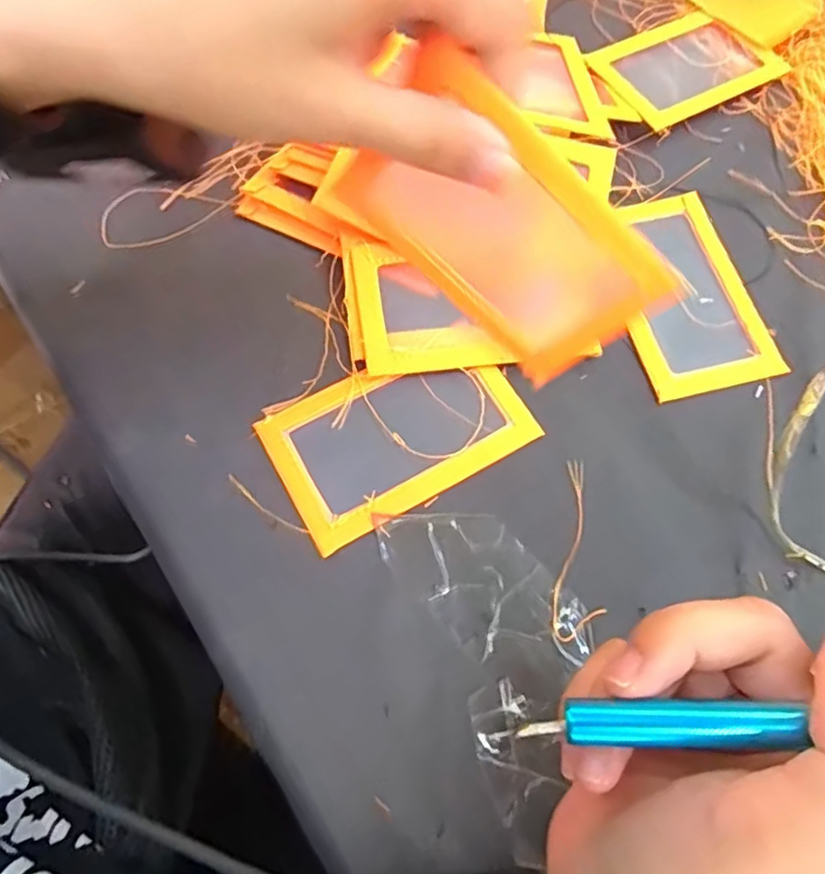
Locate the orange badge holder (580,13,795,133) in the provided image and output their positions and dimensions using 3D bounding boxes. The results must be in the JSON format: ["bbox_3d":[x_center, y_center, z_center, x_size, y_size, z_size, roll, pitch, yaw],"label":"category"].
[{"bbox_3d":[0.149,-0.205,0.340,0.098,0.007,0.062,-29,73,-12],"label":"orange badge holder"}]

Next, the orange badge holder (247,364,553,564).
[{"bbox_3d":[-0.006,-0.003,0.258,0.102,0.004,0.062,-28,73,-12],"label":"orange badge holder"}]

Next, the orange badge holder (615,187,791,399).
[{"bbox_3d":[0.127,-0.069,0.290,0.064,0.005,0.102,-12,70,-7],"label":"orange badge holder"}]

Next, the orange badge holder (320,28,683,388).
[{"bbox_3d":[0.029,-0.065,0.202,0.106,0.064,0.006,35,47,-17],"label":"orange badge holder"}]

